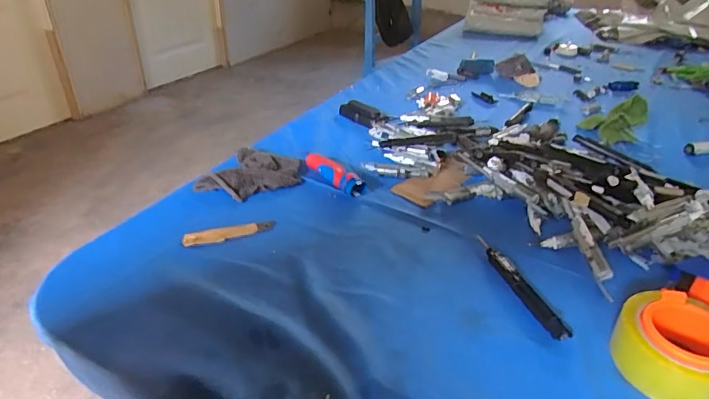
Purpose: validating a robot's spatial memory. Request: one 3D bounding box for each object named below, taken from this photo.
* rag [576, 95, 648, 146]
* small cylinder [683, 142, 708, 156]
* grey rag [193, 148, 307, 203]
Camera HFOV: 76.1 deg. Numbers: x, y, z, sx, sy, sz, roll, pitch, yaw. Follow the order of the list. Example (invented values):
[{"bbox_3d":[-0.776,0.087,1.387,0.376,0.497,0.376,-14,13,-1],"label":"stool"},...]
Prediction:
[{"bbox_3d":[0.520,-0.157,0.888,0.132,0.051,0.098,-16,37,-27],"label":"rag"},{"bbox_3d":[0.633,-0.093,0.819,0.075,0.020,0.023,-3,33,-5],"label":"small cylinder"},{"bbox_3d":[-0.154,-0.039,0.705,0.138,0.025,0.117,11,34,12],"label":"grey rag"}]

